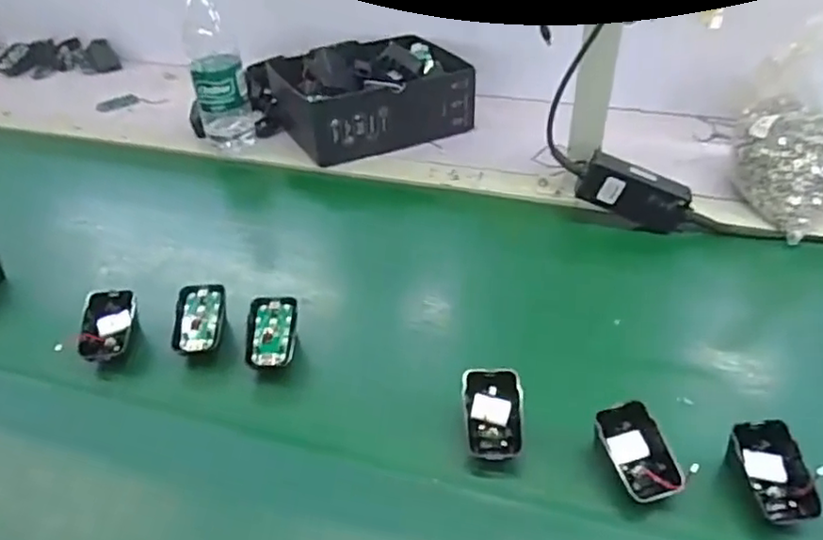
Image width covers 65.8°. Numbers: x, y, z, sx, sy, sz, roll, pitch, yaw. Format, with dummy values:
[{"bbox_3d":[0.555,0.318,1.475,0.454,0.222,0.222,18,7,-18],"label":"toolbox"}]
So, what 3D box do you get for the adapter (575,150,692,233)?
[{"bbox_3d":[0.247,-0.082,0.695,0.127,0.062,0.027,24,38,-7],"label":"adapter"}]

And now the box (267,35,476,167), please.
[{"bbox_3d":[-0.049,-0.253,0.902,0.259,0.087,0.185,-19,41,-21],"label":"box"}]

